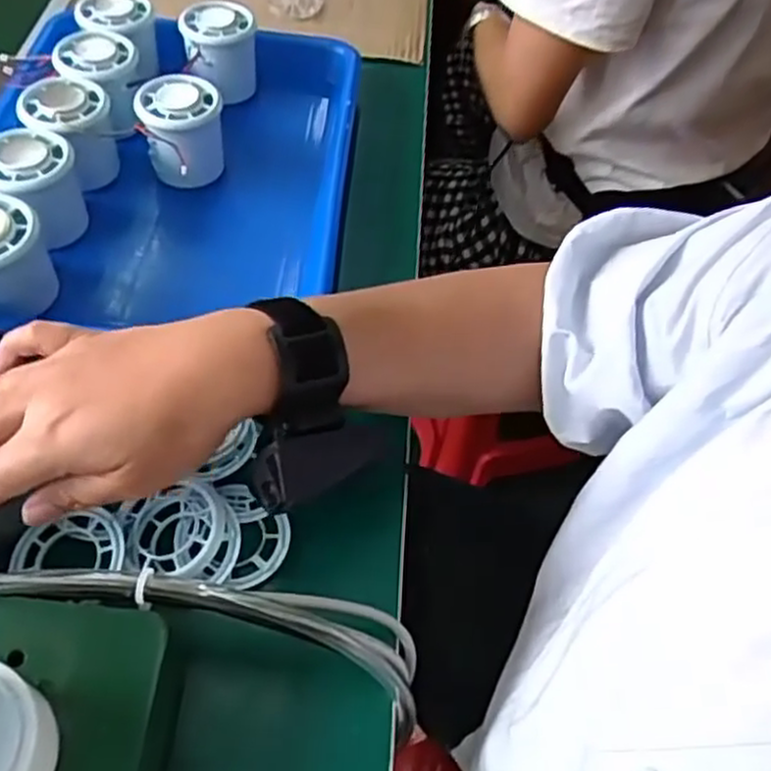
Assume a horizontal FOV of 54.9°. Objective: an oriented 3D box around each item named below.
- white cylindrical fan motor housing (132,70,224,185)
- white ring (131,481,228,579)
[{"bbox_3d":[-0.141,-0.175,0.525,0.055,0.062,0.068,-15,58,-15],"label":"white cylindrical fan motor housing"},{"bbox_3d":[-0.103,0.072,0.369,0.046,0.011,0.046,3,55,-4],"label":"white ring"}]

